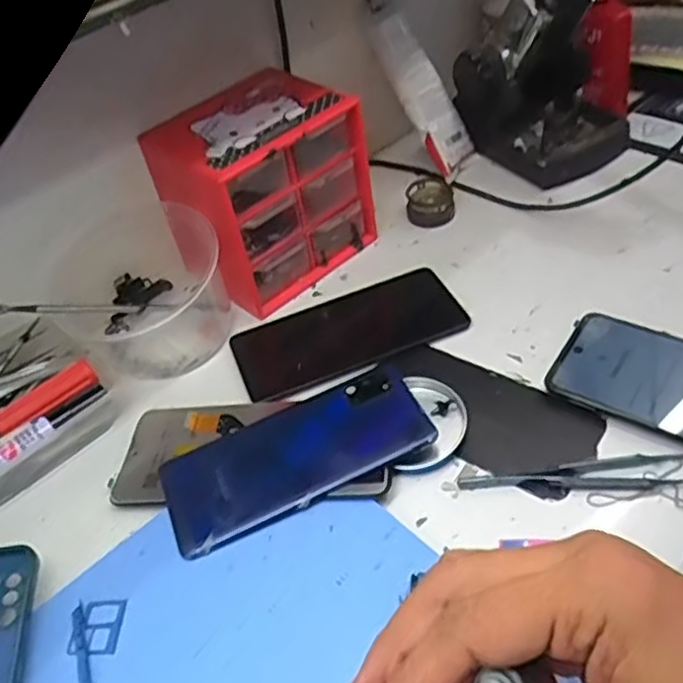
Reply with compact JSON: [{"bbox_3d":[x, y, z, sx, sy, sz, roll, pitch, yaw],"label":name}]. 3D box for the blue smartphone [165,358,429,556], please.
[{"bbox_3d":[-0.028,0.064,0.410,0.154,0.006,0.074,-25,43,-12],"label":"blue smartphone"}]

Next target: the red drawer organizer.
[{"bbox_3d":[-0.059,-0.116,0.526,0.107,0.115,0.130,32,56,33],"label":"red drawer organizer"}]

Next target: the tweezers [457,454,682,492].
[{"bbox_3d":[0.133,0.075,0.383,0.131,0.013,0.019,-3,44,1],"label":"tweezers"}]

